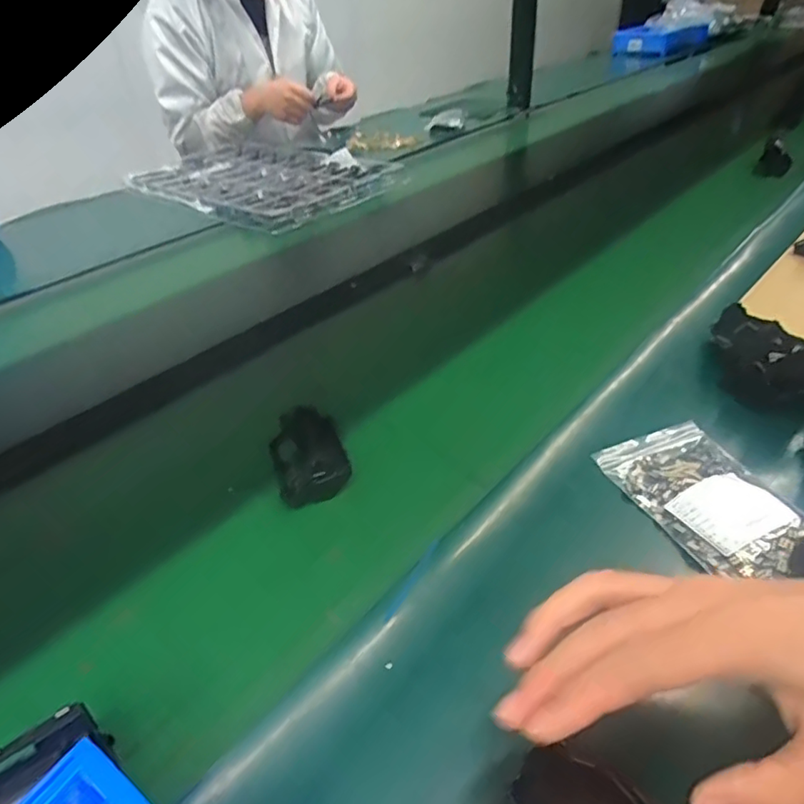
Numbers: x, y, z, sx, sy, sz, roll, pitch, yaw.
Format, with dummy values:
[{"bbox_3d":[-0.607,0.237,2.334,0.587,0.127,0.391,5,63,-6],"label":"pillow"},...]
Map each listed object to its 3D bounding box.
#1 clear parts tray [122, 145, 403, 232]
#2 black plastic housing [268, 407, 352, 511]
[{"bbox_3d":[-0.257,-0.426,1.029,0.500,0.026,0.336,28,48,32],"label":"clear parts tray"},{"bbox_3d":[-0.072,0.040,0.433,0.052,0.037,0.068,-14,40,-14],"label":"black plastic housing"}]

